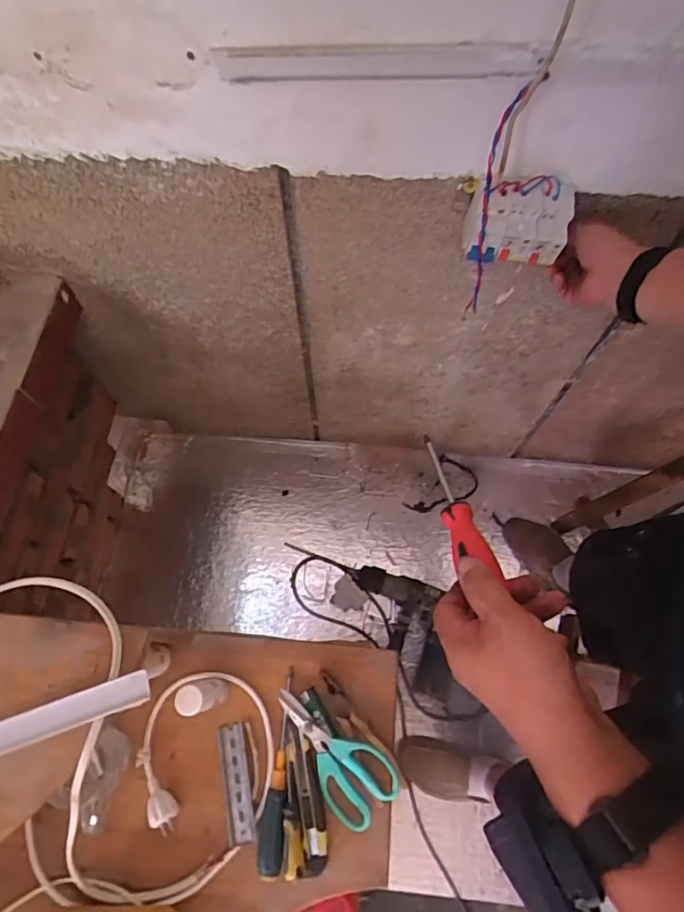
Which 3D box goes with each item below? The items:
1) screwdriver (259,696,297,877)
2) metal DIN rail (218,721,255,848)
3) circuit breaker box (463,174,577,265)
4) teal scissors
[{"bbox_3d":[-0.083,0.390,0.663,0.031,0.028,0.220,1,68,0],"label":"screwdriver"},{"bbox_3d":[-0.135,0.418,0.675,0.035,0.016,0.133,-11,69,-4],"label":"metal DIN rail"},{"bbox_3d":[0.200,-0.267,0.599,0.111,0.080,0.061,2,68,1],"label":"circuit breaker box"},{"bbox_3d":[-0.018,0.372,0.658,0.177,0.020,0.085,40,73,14],"label":"teal scissors"}]

